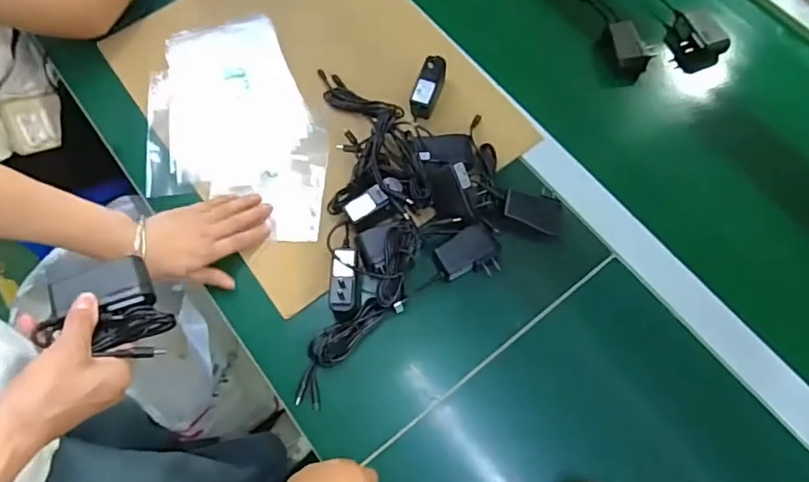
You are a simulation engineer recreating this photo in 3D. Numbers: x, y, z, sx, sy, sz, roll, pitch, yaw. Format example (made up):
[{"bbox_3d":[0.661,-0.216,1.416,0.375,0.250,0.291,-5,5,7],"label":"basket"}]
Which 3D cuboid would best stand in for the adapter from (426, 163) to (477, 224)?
[{"bbox_3d":[0.058,-0.054,0.632,0.046,0.024,0.073,-22,84,30],"label":"adapter"}]

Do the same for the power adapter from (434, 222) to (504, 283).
[{"bbox_3d":[0.075,0.019,0.633,0.076,0.030,0.056,-27,74,-9],"label":"power adapter"}]

